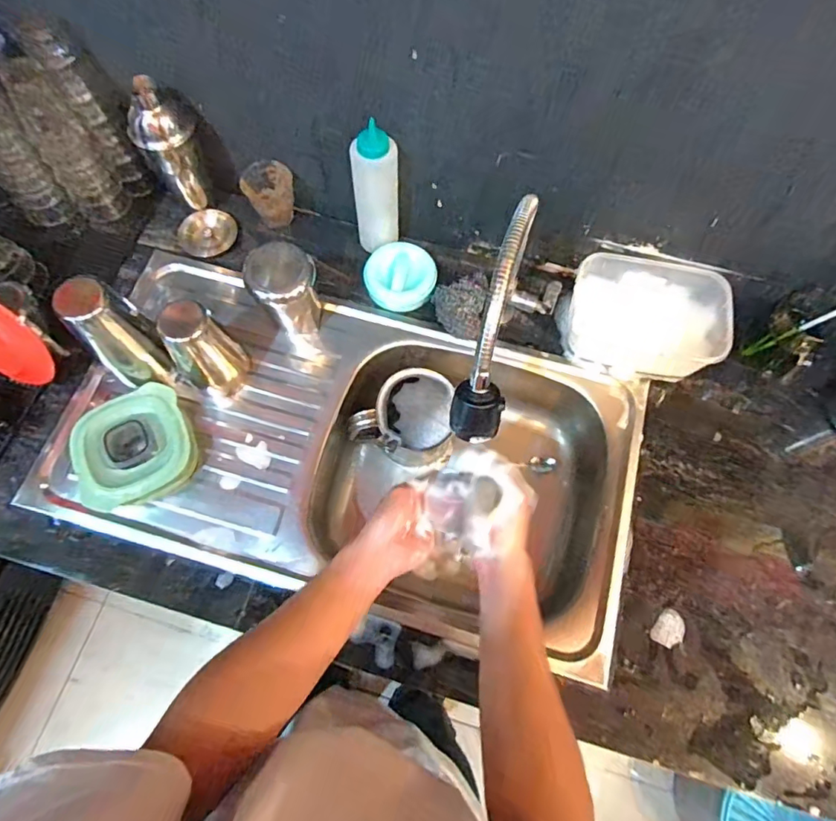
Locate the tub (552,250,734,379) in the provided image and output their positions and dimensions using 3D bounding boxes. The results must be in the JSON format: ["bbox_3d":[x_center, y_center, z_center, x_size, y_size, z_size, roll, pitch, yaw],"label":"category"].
[{"bbox_3d":[0.305,-0.127,0.714,0.207,0.083,0.147,14,70,4],"label":"tub"}]

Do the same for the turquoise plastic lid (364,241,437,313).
[{"bbox_3d":[-0.025,-0.194,0.758,0.099,0.031,0.105,16,70,5],"label":"turquoise plastic lid"}]

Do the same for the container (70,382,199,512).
[{"bbox_3d":[-0.354,0.047,0.648,0.134,0.054,0.133,-22,71,-9],"label":"container"}]

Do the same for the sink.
[{"bbox_3d":[-0.089,0.062,0.740,0.747,0.136,0.395,15,70,5],"label":"sink"}]

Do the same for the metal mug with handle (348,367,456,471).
[{"bbox_3d":[-0.023,0.019,0.751,0.143,0.117,0.120,4,69,0],"label":"metal mug with handle"}]

